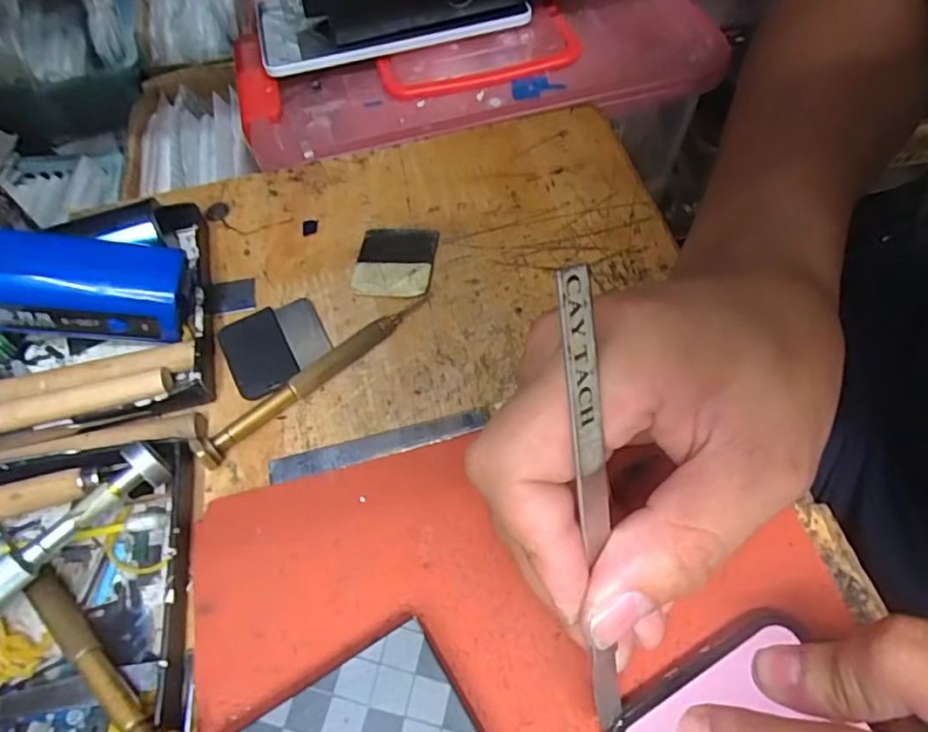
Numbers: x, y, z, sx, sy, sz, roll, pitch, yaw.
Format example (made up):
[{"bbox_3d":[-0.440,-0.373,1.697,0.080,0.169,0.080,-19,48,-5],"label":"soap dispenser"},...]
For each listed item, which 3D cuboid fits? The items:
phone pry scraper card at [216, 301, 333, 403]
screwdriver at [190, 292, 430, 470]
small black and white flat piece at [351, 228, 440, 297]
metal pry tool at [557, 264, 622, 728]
[{"bbox_3d":[-0.080,-0.009,0.250,0.041,0.004,0.039,-25,62,-12],"label":"phone pry scraper card"},{"bbox_3d":[-0.059,0.002,0.239,0.110,0.008,0.010,-39,65,-18],"label":"screwdriver"},{"bbox_3d":[-0.032,-0.049,0.271,0.035,0.004,0.039,5,60,6],"label":"small black and white flat piece"},{"bbox_3d":[0.032,0.040,0.147,0.007,0.133,0.004,-18,23,-22],"label":"metal pry tool"}]

